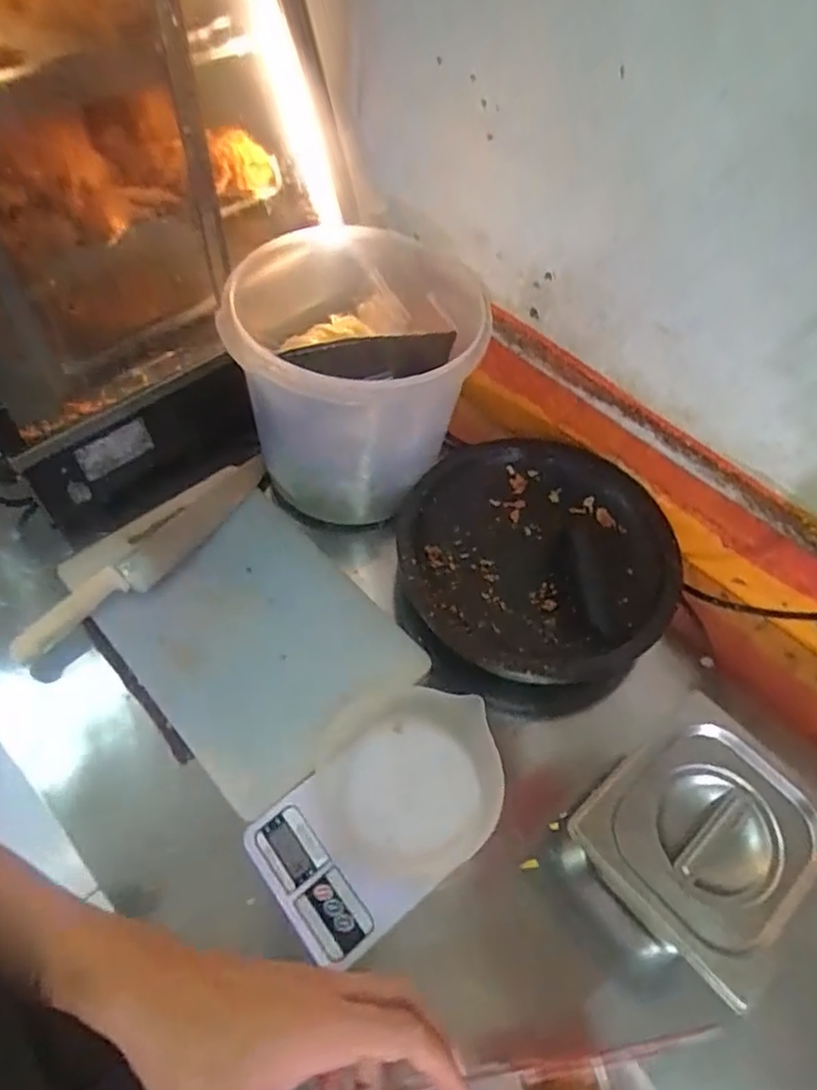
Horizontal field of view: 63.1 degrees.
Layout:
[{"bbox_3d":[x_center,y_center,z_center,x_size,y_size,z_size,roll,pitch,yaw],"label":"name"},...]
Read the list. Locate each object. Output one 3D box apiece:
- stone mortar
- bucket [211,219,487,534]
[{"bbox_3d":[0.133,0.020,0.727,0.281,0.100,0.285,1,57,-2],"label":"stone mortar"},{"bbox_3d":[-0.064,-0.203,0.705,0.260,0.193,0.266,1,57,-2],"label":"bucket"}]

